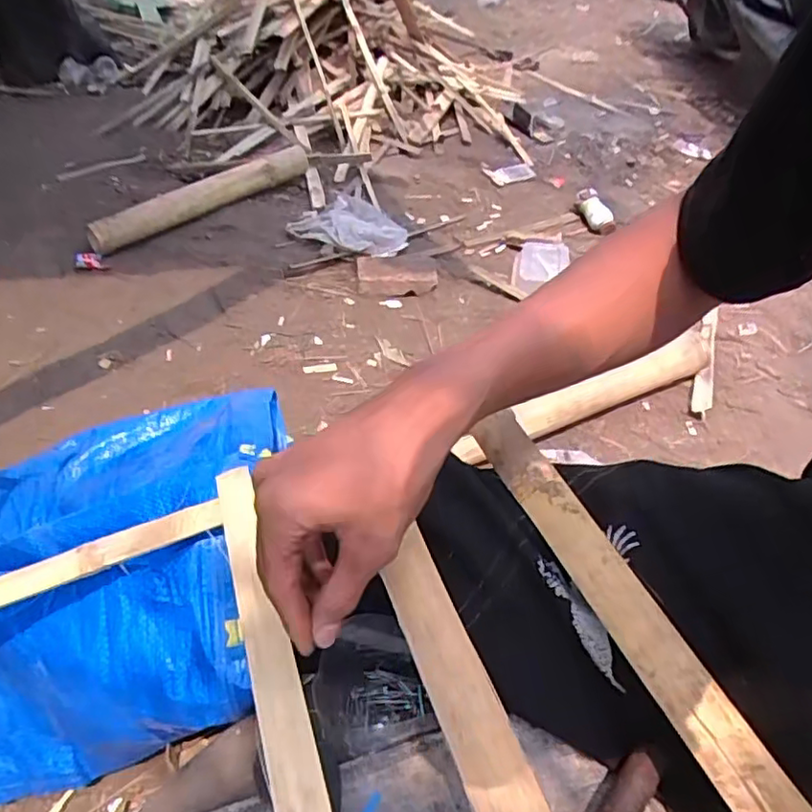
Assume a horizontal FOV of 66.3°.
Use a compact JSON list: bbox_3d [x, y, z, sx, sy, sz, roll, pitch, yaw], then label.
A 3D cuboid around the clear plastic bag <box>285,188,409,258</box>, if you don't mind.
[{"bbox_3d":[-0.107,-0.411,1.389,0.251,0.033,0.227,23,48,18],"label":"clear plastic bag"}]

